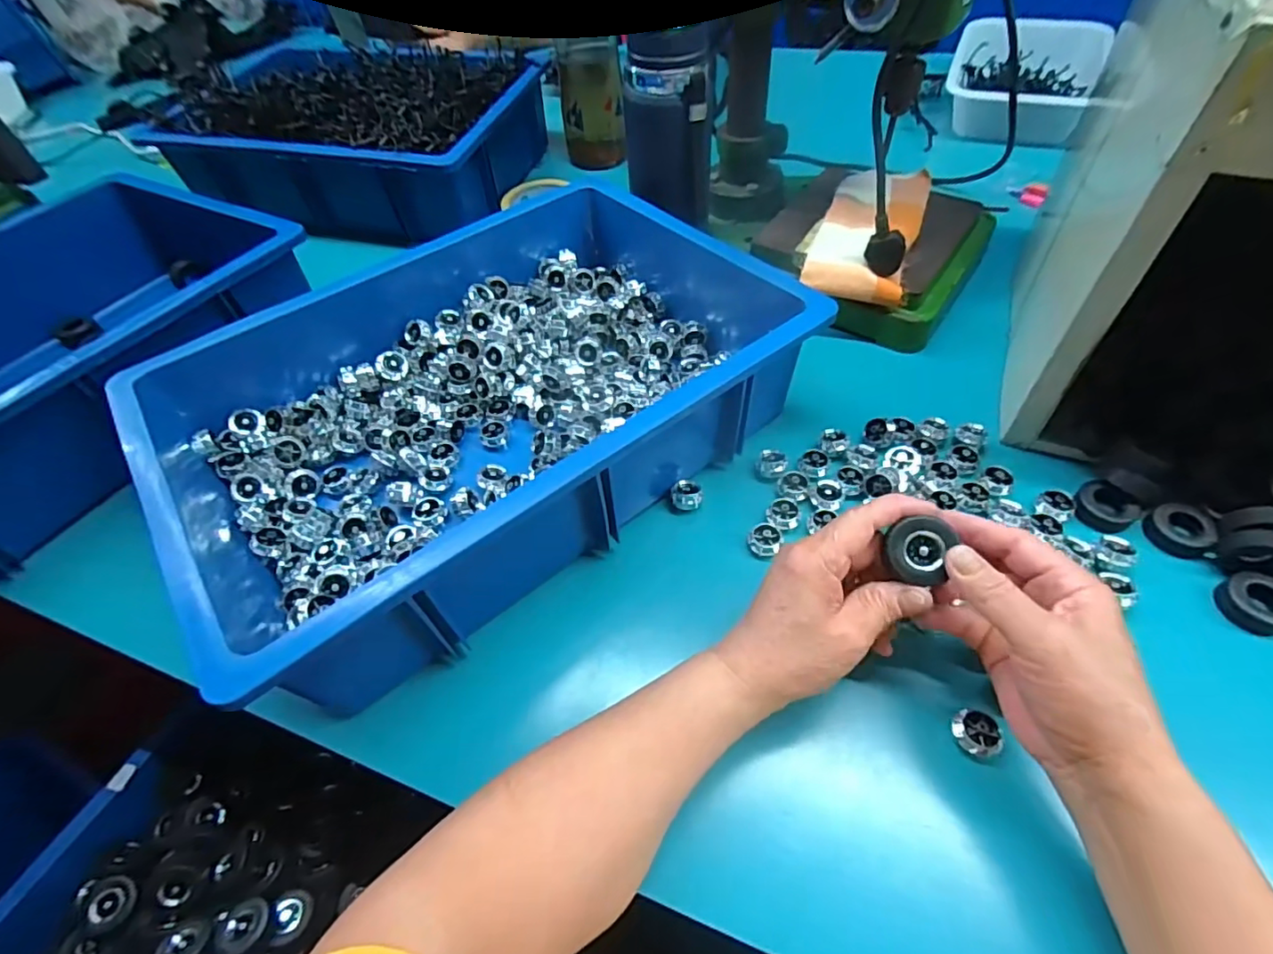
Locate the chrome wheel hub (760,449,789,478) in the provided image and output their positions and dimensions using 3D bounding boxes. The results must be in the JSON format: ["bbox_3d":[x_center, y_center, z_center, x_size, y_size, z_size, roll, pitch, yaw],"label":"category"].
[{"bbox_3d":[0.108,-0.011,0.452,0.021,0.013,0.019,9,55,12],"label":"chrome wheel hub"}]

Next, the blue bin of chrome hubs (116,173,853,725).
[{"bbox_3d":[-0.126,-0.077,0.458,0.439,0.106,0.336,-35,58,-19],"label":"blue bin of chrome hubs"}]

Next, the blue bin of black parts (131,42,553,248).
[{"bbox_3d":[-0.370,-0.475,0.786,0.433,0.134,0.312,10,56,13],"label":"blue bin of black parts"}]

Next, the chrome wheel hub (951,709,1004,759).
[{"bbox_3d":[0.191,0.145,0.322,0.022,0.015,0.024,-16,54,-6],"label":"chrome wheel hub"}]

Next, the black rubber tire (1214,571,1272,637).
[{"bbox_3d":[0.387,0.078,0.356,0.035,0.016,0.037,-3,54,4],"label":"black rubber tire"}]

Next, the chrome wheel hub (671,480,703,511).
[{"bbox_3d":[0.039,0.014,0.440,0.023,0.016,0.018,-13,54,-4],"label":"chrome wheel hub"}]

